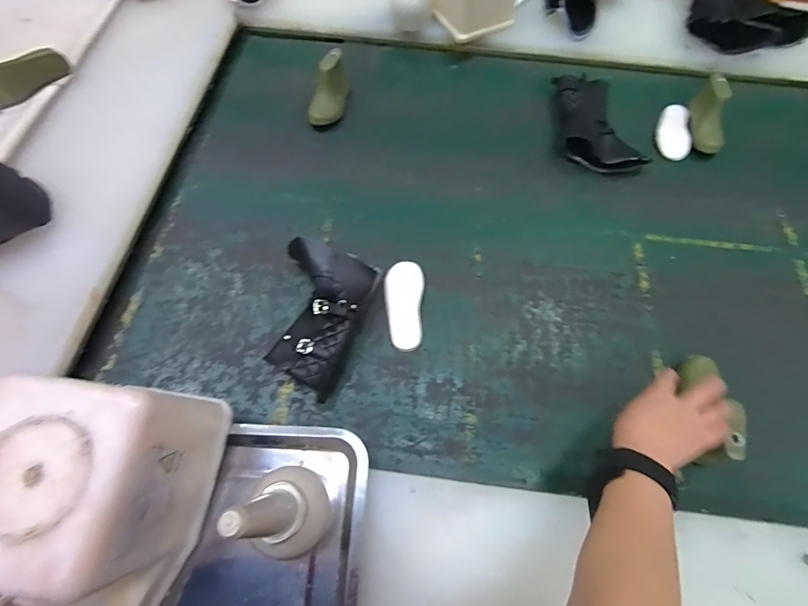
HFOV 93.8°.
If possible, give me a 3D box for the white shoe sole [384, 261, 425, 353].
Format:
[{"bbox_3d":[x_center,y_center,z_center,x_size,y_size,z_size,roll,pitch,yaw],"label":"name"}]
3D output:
[{"bbox_3d":[-0.001,0.001,0.587,0.060,0.014,0.144,5,67,1],"label":"white shoe sole"}]

